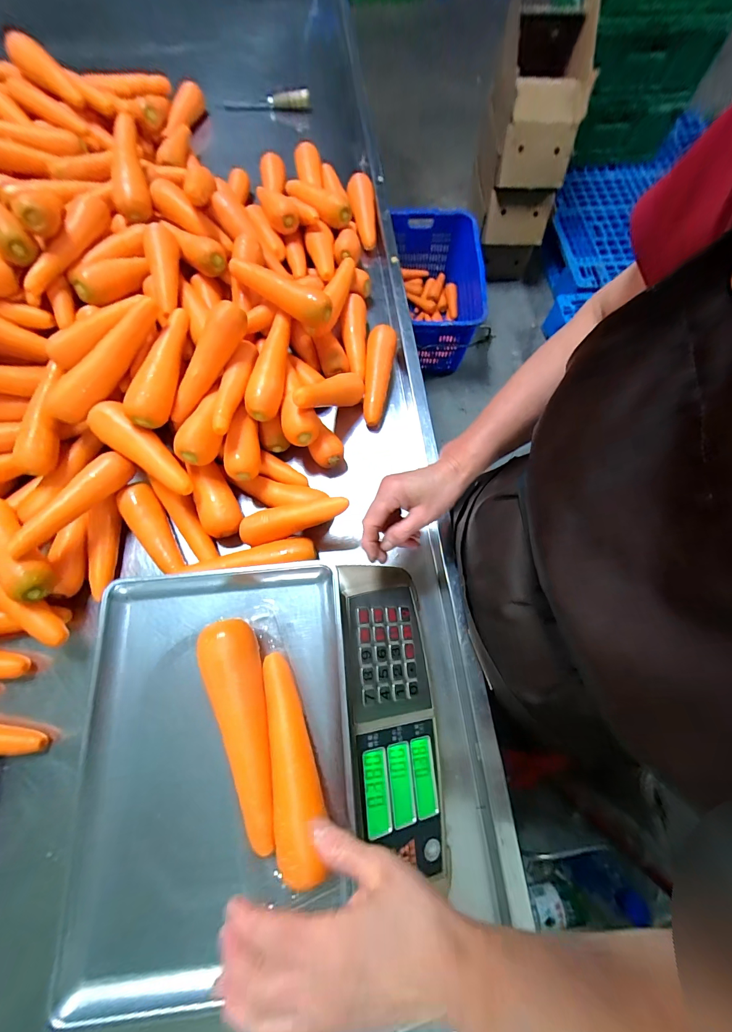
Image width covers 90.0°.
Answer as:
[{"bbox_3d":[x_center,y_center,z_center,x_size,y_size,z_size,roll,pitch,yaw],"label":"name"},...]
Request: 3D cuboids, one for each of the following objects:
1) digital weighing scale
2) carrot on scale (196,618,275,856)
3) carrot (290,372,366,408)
[{"bbox_3d":[-0.097,0.223,0.372,0.348,0.094,0.340,-5,71,-2],"label":"digital weighing scale"},{"bbox_3d":[-0.108,0.189,0.333,0.047,0.047,0.184,-17,72,-6],"label":"carrot on scale"},{"bbox_3d":[-0.052,-0.178,0.531,0.035,0.037,0.156,41,39,12],"label":"carrot"}]

